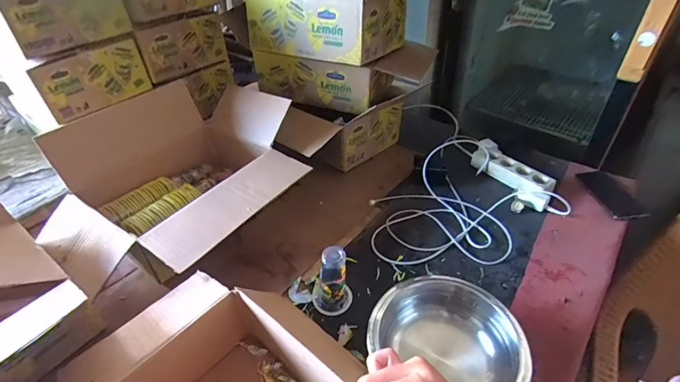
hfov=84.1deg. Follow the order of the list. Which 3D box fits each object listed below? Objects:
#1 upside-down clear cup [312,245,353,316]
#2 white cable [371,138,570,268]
[{"bbox_3d":[-0.014,0.158,0.658,0.073,0.121,0.069,0,40,0],"label":"upside-down clear cup"},{"bbox_3d":[0.277,0.013,0.874,0.499,0.050,0.351,-27,47,-28],"label":"white cable"}]

